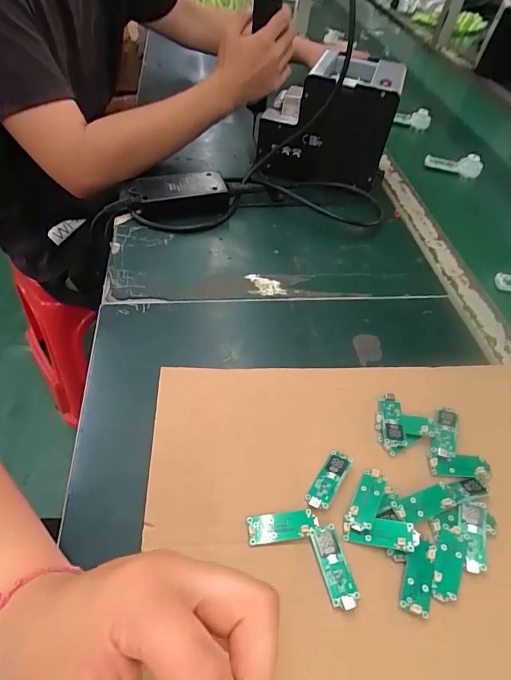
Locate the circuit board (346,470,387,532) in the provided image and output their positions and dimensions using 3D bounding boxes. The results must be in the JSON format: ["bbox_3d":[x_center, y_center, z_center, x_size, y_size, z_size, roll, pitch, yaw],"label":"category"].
[{"bbox_3d":[0.085,0.121,0.310,0.018,0.005,0.050,27,51,17],"label":"circuit board"}]

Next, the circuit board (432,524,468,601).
[{"bbox_3d":[0.137,0.156,0.287,0.018,0.004,0.051,24,50,14],"label":"circuit board"}]

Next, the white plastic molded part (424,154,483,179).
[{"bbox_3d":[0.340,-0.304,0.700,0.096,0.037,0.013,14,49,6],"label":"white plastic molded part"}]

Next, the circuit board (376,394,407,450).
[{"bbox_3d":[0.118,0.070,0.359,0.022,0.005,0.052,8,48,1],"label":"circuit board"}]

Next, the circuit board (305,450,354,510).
[{"bbox_3d":[0.058,0.109,0.319,0.017,0.004,0.050,28,52,18],"label":"circuit board"}]

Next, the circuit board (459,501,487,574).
[{"bbox_3d":[0.160,0.143,0.299,0.018,0.005,0.051,17,49,8],"label":"circuit board"}]

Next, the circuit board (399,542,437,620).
[{"bbox_3d":[0.112,0.162,0.281,0.019,0.004,0.046,19,49,10],"label":"circuit board"}]

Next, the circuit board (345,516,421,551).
[{"bbox_3d":[0.090,0.138,0.293,0.051,0.005,0.019,3,58,12],"label":"circuit board"}]

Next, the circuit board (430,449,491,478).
[{"bbox_3d":[0.169,0.104,0.338,0.049,0.004,0.019,7,62,4],"label":"circuit board"}]

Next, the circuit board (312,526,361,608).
[{"bbox_3d":[0.054,0.155,0.279,0.018,0.004,0.050,-8,50,-14],"label":"circuit board"}]

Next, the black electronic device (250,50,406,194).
[{"bbox_3d":[0.103,-0.315,0.597,0.179,0.147,0.108,16,49,7],"label":"black electronic device"}]

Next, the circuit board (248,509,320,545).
[{"bbox_3d":[0.020,0.136,0.296,0.050,0.005,0.020,-2,49,-8],"label":"circuit board"}]

